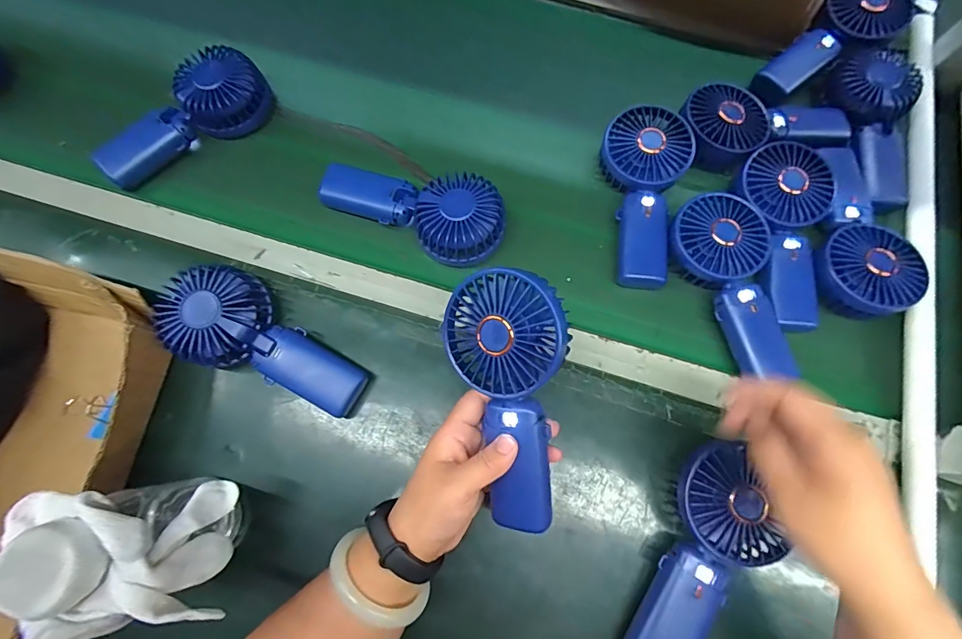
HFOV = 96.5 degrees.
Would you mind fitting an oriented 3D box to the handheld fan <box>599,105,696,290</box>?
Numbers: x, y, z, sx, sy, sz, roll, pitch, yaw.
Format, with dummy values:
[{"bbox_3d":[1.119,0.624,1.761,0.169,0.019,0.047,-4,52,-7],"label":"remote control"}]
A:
[{"bbox_3d":[0.156,-0.126,0.429,0.085,0.038,0.179,15,73,4],"label":"handheld fan"}]

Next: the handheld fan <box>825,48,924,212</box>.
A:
[{"bbox_3d":[0.420,-0.217,0.456,0.087,0.035,0.192,13,73,3],"label":"handheld fan"}]

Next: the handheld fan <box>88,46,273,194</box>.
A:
[{"bbox_3d":[-0.320,-0.218,0.461,0.090,0.048,0.186,43,77,11],"label":"handheld fan"}]

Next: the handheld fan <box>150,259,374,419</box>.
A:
[{"bbox_3d":[-0.186,0.022,0.368,0.178,0.048,0.084,30,75,8],"label":"handheld fan"}]

